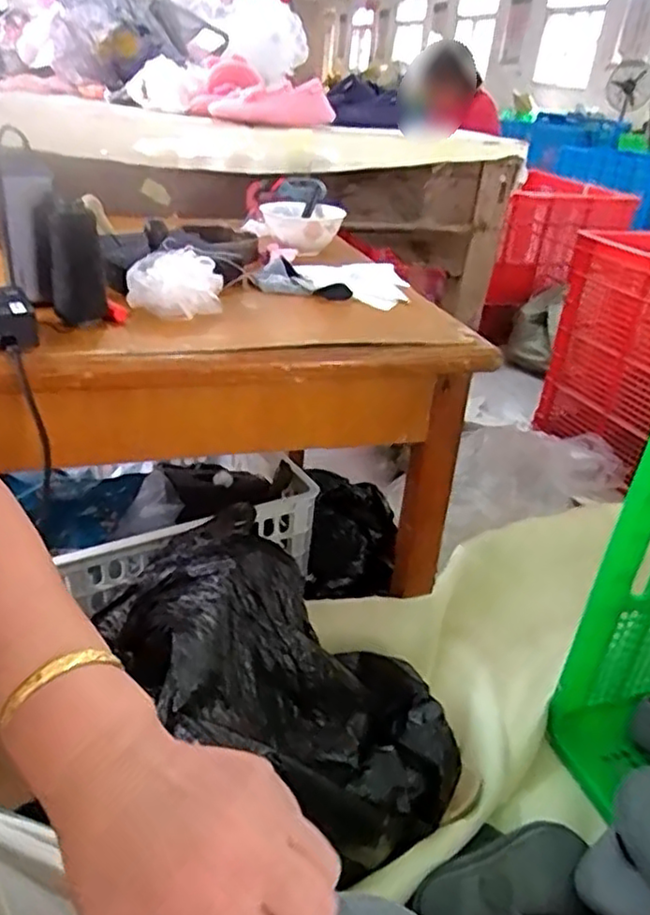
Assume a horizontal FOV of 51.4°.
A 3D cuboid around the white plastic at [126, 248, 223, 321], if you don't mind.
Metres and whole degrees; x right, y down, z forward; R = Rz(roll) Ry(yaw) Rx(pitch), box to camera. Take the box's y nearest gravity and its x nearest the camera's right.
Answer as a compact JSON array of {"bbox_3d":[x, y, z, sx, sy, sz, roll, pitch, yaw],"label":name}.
[{"bbox_3d":[-0.157,-0.182,0.710,0.098,0.050,0.077,-1,30,-12],"label":"white plastic"}]

